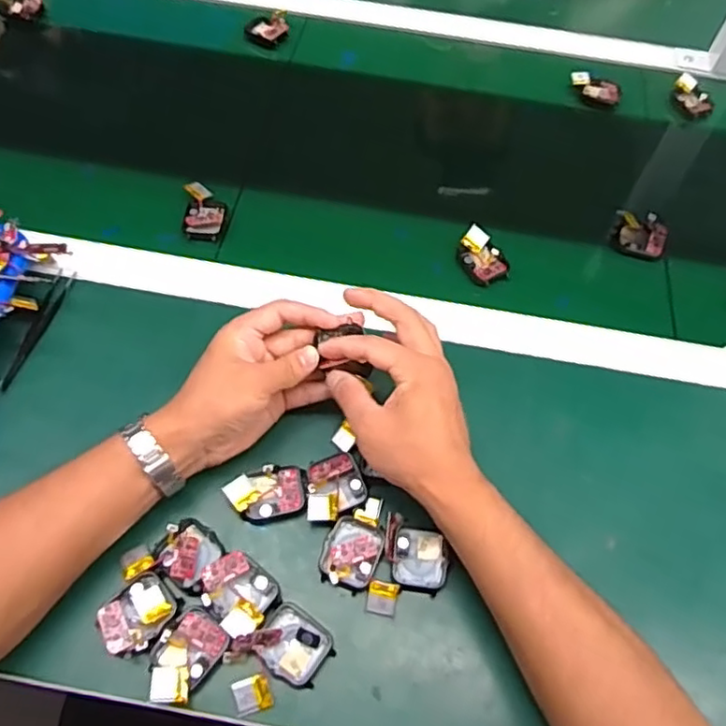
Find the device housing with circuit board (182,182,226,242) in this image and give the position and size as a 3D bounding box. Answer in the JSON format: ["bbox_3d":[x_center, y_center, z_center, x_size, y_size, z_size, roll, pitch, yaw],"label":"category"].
[{"bbox_3d":[-0.146,-0.141,0.581,0.035,0.021,0.056,-1,60,-4],"label":"device housing with circuit board"}]

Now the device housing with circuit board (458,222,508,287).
[{"bbox_3d":[0.109,-0.099,0.576,0.037,0.017,0.054,-26,65,-18],"label":"device housing with circuit board"}]

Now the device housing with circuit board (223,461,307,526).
[{"bbox_3d":[-0.068,0.093,0.449,0.054,0.018,0.037,-16,62,-12],"label":"device housing with circuit board"}]

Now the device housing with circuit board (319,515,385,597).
[{"bbox_3d":[-0.008,0.130,0.434,0.038,0.010,0.047,19,60,7],"label":"device housing with circuit board"}]

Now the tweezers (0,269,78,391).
[{"bbox_3d":[-0.265,-0.030,0.516,0.015,0.013,0.118,9,60,2],"label":"tweezers"}]

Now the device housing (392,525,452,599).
[{"bbox_3d":[0.041,0.136,0.438,0.038,0.008,0.042,12,60,4],"label":"device housing"}]

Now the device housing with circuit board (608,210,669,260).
[{"bbox_3d":[0.264,-0.121,0.601,0.051,0.024,0.040,25,61,11],"label":"device housing with circuit board"}]

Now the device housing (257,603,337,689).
[{"bbox_3d":[-0.044,0.182,0.407,0.044,0.011,0.040,34,63,15],"label":"device housing"}]

